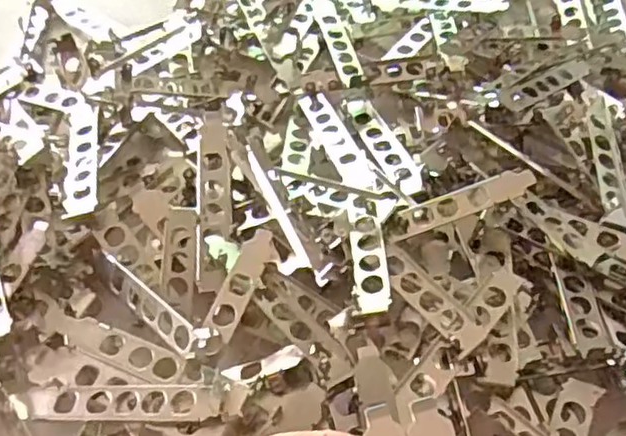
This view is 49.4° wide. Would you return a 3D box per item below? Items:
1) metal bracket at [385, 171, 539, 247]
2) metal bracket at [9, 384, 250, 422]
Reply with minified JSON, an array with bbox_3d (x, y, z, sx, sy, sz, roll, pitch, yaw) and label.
[{"bbox_3d":[0.086,-0.009,0.406,0.095,0.010,0.020,-21,58,0],"label":"metal bracket"},{"bbox_3d":[-0.092,0.093,0.342,0.124,0.011,0.020,-4,50,12],"label":"metal bracket"}]

